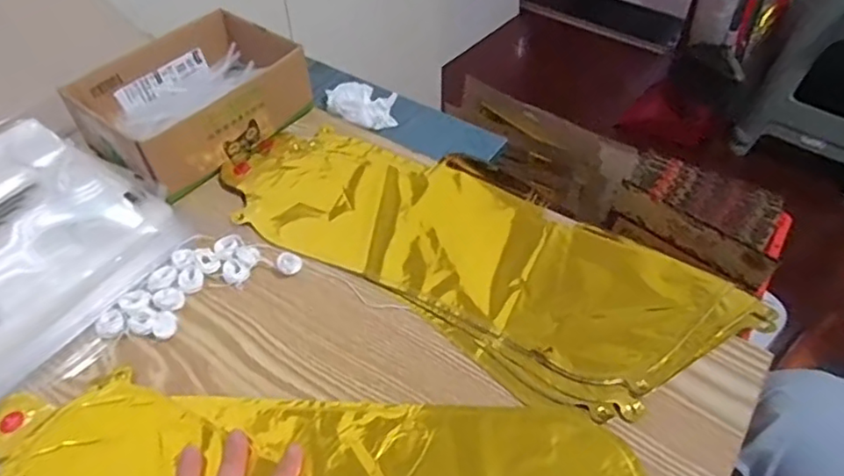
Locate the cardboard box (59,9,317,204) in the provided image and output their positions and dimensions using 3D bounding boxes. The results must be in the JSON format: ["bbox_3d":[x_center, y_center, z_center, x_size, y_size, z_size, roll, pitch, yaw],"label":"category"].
[{"bbox_3d":[-0.215,-0.133,0.583,0.146,0.059,0.183,31,56,26],"label":"cardboard box"}]

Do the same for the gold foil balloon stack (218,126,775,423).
[{"bbox_3d":[0.033,0.002,0.496,0.408,0.013,0.168,28,54,24],"label":"gold foil balloon stack"}]

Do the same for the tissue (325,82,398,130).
[{"bbox_3d":[-0.061,-0.134,0.632,0.070,0.032,0.066,-8,48,-6],"label":"tissue"}]

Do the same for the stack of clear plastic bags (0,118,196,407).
[{"bbox_3d":[-0.336,0.008,0.493,0.249,0.021,0.216,26,53,22],"label":"stack of clear plastic bags"}]

